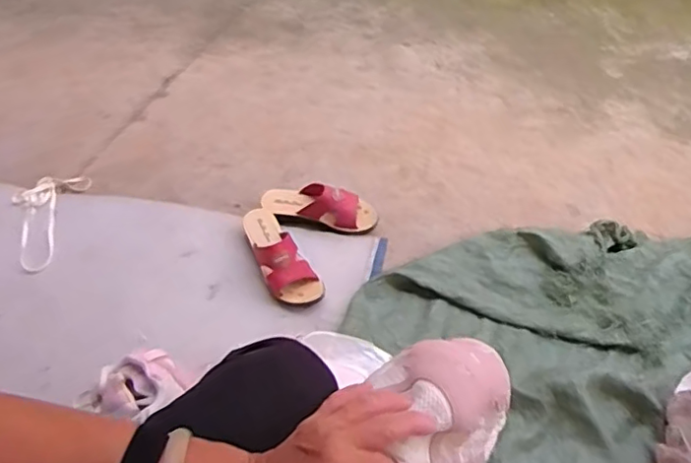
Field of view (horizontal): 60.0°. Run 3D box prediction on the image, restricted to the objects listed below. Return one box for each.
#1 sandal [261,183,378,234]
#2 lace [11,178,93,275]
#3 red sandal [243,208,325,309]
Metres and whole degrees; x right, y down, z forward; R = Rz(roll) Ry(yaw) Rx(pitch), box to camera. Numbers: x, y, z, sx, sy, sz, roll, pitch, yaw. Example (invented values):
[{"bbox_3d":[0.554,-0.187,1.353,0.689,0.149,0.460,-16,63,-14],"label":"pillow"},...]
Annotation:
[{"bbox_3d":[-0.052,-0.050,1.172,0.225,0.067,0.085,4,56,5],"label":"sandal"},{"bbox_3d":[-0.612,-0.027,1.195,0.128,0.020,0.238,5,52,4],"label":"lace"},{"bbox_3d":[-0.130,0.042,1.110,0.088,0.074,0.230,-29,60,-17],"label":"red sandal"}]

